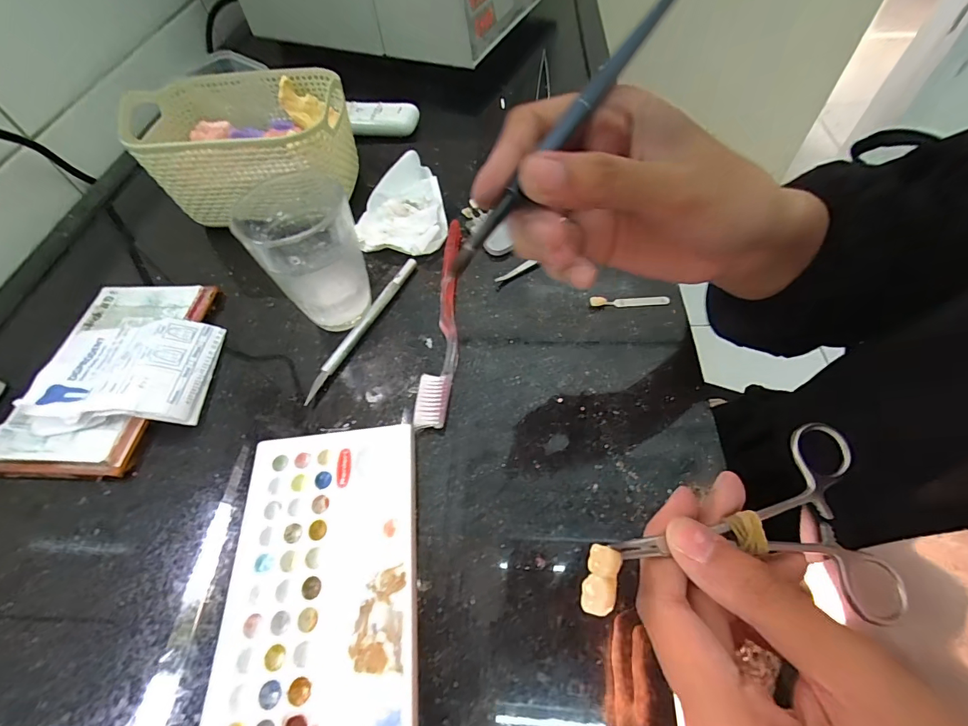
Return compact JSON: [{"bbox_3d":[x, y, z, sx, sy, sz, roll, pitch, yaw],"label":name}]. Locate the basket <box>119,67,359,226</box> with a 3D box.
[{"bbox_3d":[-0.209,-0.190,0.380,0.179,0.084,0.118,-1,57,3],"label":"basket"}]

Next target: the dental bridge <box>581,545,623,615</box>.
[{"bbox_3d":[0.035,0.064,0.125,0.009,0.007,0.018,14,59,13],"label":"dental bridge"}]

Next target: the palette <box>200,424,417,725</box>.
[{"bbox_3d":[-0.083,0.109,0.218,0.094,0.012,0.150,-7,56,0],"label":"palette"}]

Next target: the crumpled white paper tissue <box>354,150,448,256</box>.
[{"bbox_3d":[-0.075,-0.139,0.372,0.075,0.025,0.117,-12,57,-4],"label":"crumpled white paper tissue"}]

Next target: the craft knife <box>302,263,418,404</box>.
[{"bbox_3d":[-0.088,-0.029,0.310,0.008,0.008,0.135,22,61,17],"label":"craft knife"}]

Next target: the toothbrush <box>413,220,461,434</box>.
[{"bbox_3d":[-0.026,-0.037,0.308,0.020,0.012,0.182,2,57,6],"label":"toothbrush"}]

